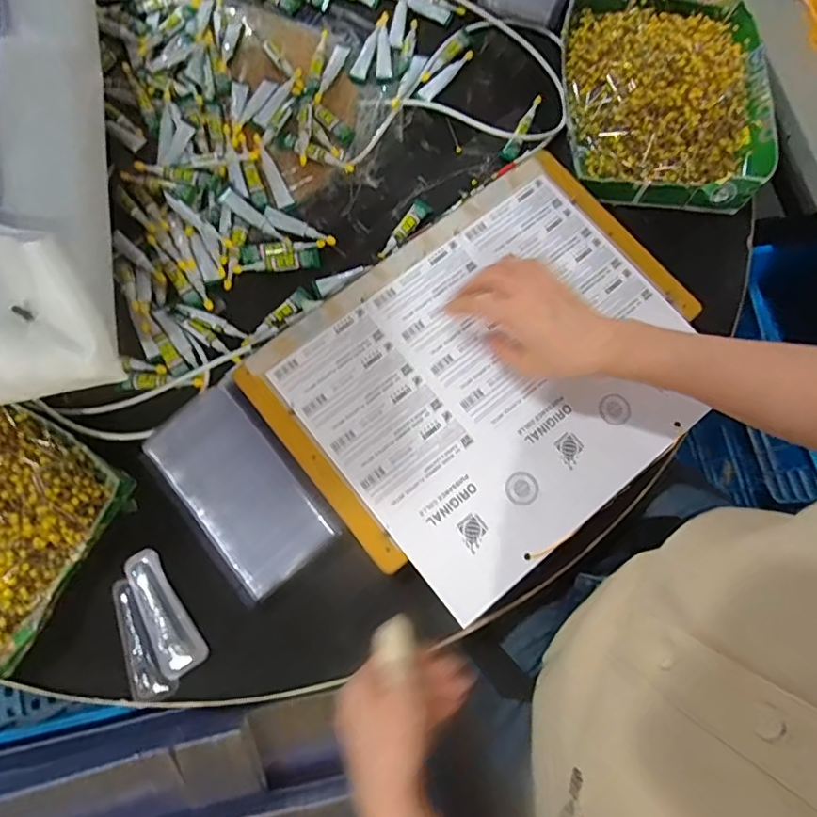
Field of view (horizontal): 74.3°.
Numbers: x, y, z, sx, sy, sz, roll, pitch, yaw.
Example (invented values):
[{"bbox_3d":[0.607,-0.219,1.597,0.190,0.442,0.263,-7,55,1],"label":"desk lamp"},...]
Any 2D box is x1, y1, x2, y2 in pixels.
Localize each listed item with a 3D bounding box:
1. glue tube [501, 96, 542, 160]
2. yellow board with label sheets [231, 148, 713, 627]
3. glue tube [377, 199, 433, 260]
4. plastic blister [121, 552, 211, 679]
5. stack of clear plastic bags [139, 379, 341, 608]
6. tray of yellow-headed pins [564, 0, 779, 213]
[{"bbox_3d":[0.123,-0.302,0.578,0.016,0.009,0.086,25,75,9],"label":"glue tube"},{"bbox_3d":[0.081,-0.034,0.487,0.371,0.011,0.290,-37,80,-9],"label":"yellow board with label sheets"},{"bbox_3d":[-0.003,-0.181,0.542,0.021,0.014,0.087,30,65,6],"label":"glue tube"},{"bbox_3d":[-0.211,0.173,0.459,0.036,0.018,0.107,-31,74,-8],"label":"plastic blister"},{"bbox_3d":[-0.146,0.068,0.471,0.100,0.015,0.173,-38,75,-10],"label":"stack of clear plastic bags"},{"bbox_3d":[0.274,-0.340,0.568,0.209,0.063,0.255,2,72,2],"label":"tray of yellow-headed pins"}]

